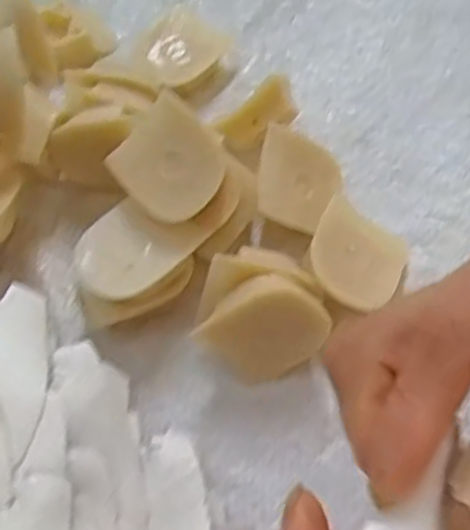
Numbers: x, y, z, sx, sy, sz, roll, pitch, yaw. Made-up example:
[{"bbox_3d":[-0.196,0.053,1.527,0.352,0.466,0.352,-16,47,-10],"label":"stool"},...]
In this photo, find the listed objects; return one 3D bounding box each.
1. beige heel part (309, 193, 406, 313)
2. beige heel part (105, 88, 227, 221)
[{"bbox_3d":[0.049,-0.005,0.297,0.038,0.006,0.048,33,43,0],"label":"beige heel part"},{"bbox_3d":[-0.025,-0.040,0.289,0.041,0.005,0.039,44,94,7],"label":"beige heel part"}]

